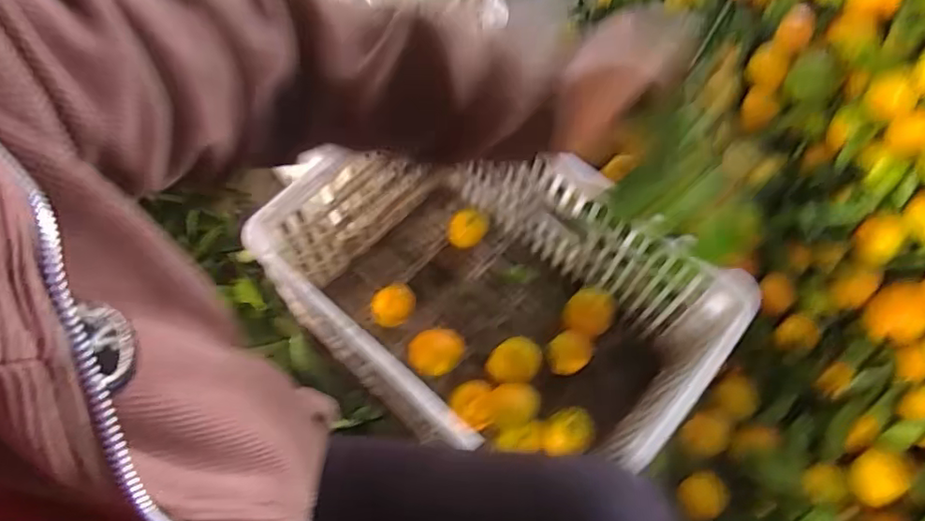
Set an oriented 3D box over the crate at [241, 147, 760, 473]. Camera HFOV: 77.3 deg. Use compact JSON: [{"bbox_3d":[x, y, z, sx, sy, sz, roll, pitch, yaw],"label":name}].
[{"bbox_3d":[0.040,0.052,0.774,0.499,0.266,0.359,39,69,16],"label":"crate"}]

